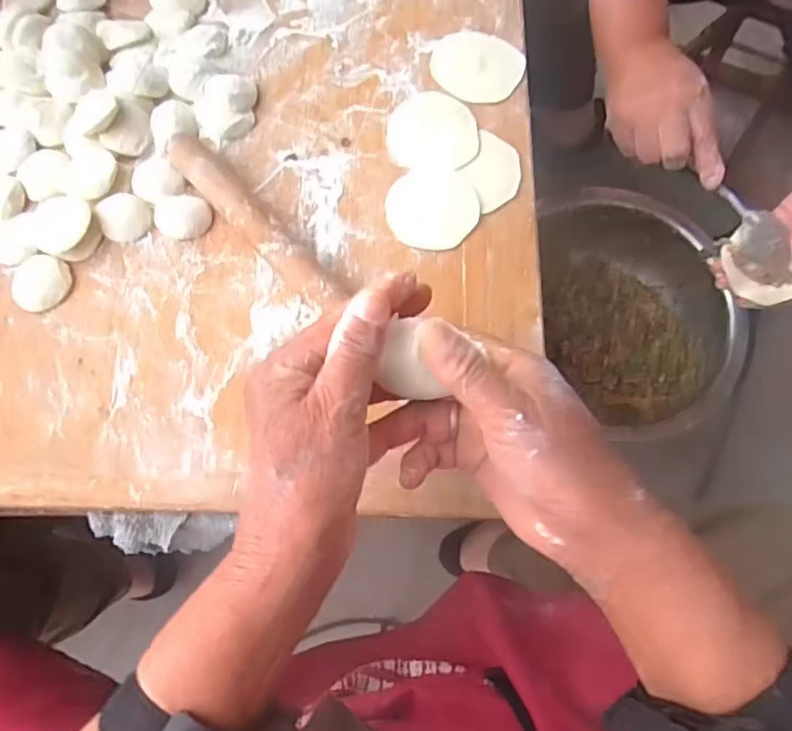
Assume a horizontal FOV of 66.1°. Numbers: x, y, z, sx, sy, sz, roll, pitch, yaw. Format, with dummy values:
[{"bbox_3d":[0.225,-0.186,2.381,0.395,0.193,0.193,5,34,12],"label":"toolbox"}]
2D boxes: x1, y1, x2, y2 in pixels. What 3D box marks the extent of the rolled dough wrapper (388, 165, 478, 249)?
[{"bbox_3d":[0.027,-0.118,0.453,0.067,0.004,0.068,0,71,-1],"label":"rolled dough wrapper"}]

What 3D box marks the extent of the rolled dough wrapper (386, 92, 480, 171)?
[{"bbox_3d":[0.029,-0.185,0.476,0.070,0.004,0.074,4,71,0],"label":"rolled dough wrapper"}]

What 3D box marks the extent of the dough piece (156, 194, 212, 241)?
[{"bbox_3d":[-0.154,-0.108,0.441,0.036,0.008,0.034,0,71,-1],"label":"dough piece"}]

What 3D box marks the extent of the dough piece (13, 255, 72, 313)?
[{"bbox_3d":[-0.246,-0.057,0.421,0.038,0.007,0.041,0,71,-1],"label":"dough piece"}]

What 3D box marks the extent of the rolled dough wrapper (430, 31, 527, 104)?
[{"bbox_3d":[0.067,-0.248,0.500,0.074,0.004,0.068,0,71,-1],"label":"rolled dough wrapper"}]

